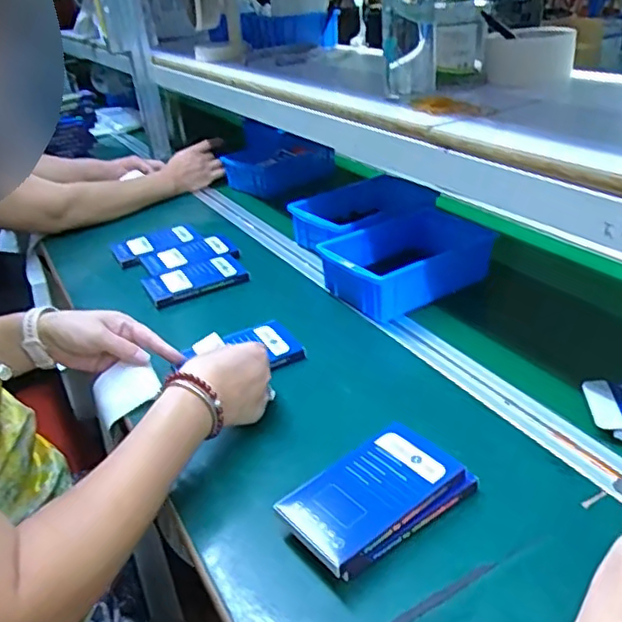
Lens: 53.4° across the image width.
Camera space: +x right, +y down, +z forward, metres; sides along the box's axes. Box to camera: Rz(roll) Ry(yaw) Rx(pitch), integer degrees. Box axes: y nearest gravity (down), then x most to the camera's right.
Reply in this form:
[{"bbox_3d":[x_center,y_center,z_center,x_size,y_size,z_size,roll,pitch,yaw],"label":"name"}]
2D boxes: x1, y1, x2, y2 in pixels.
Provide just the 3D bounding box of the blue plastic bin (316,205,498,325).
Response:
[{"bbox_3d":[0.120,-0.064,0.791,0.199,0.060,0.138,-21,33,-23],"label":"blue plastic bin"}]

